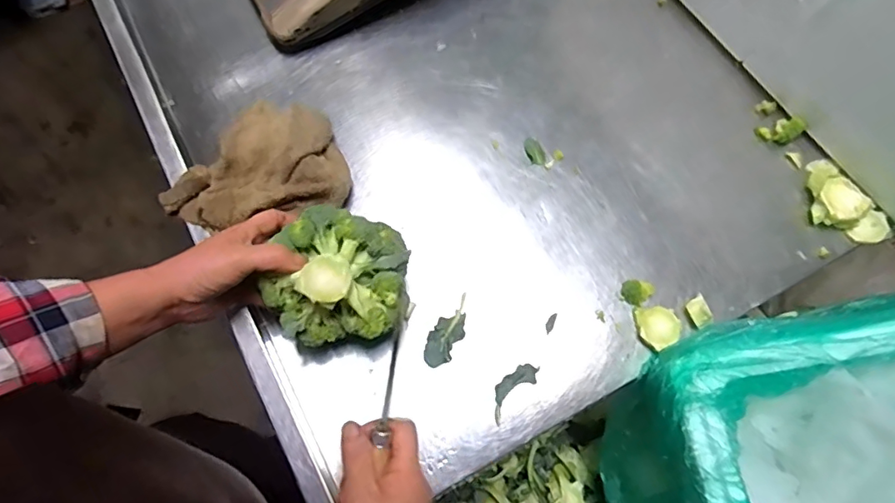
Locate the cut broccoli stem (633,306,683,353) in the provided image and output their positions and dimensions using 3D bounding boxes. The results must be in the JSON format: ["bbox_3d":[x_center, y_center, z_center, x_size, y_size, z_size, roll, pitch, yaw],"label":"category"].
[{"bbox_3d":[0.210,0.075,0.512,0.041,0.015,0.041,-10,75,-3],"label":"cut broccoli stem"}]

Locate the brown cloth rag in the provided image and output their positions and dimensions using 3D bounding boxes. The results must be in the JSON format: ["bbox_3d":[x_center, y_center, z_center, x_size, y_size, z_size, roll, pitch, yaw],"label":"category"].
[{"bbox_3d":[-0.191,-0.074,0.527,0.172,0.066,0.154,-15,75,-5],"label":"brown cloth rag"}]

